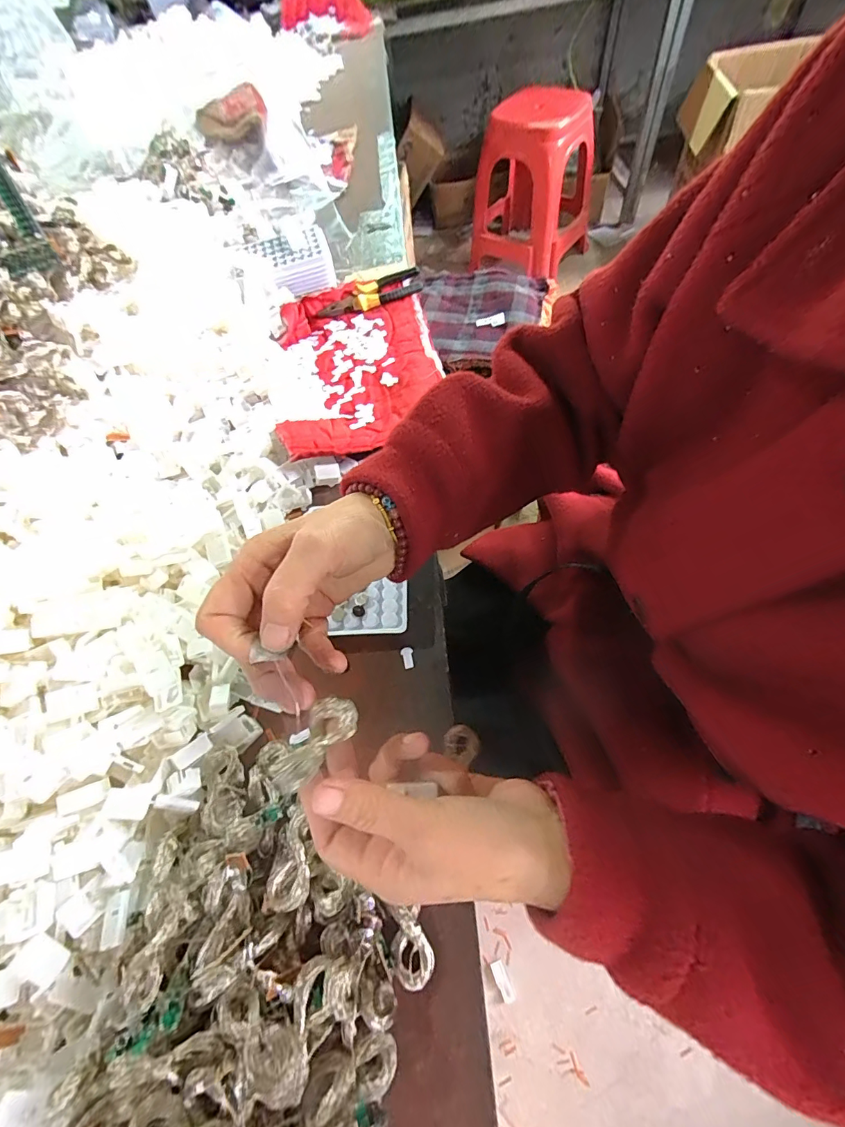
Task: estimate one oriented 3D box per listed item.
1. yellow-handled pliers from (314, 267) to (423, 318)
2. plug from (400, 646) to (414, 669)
[{"bbox_3d":[-0.072,-0.365,0.597,0.143,0.020,0.041,-26,61,-7],"label":"yellow-handled pliers"},{"bbox_3d":[-0.012,0.076,0.362,0.010,0.004,0.017,-16,61,-4],"label":"plug"}]

